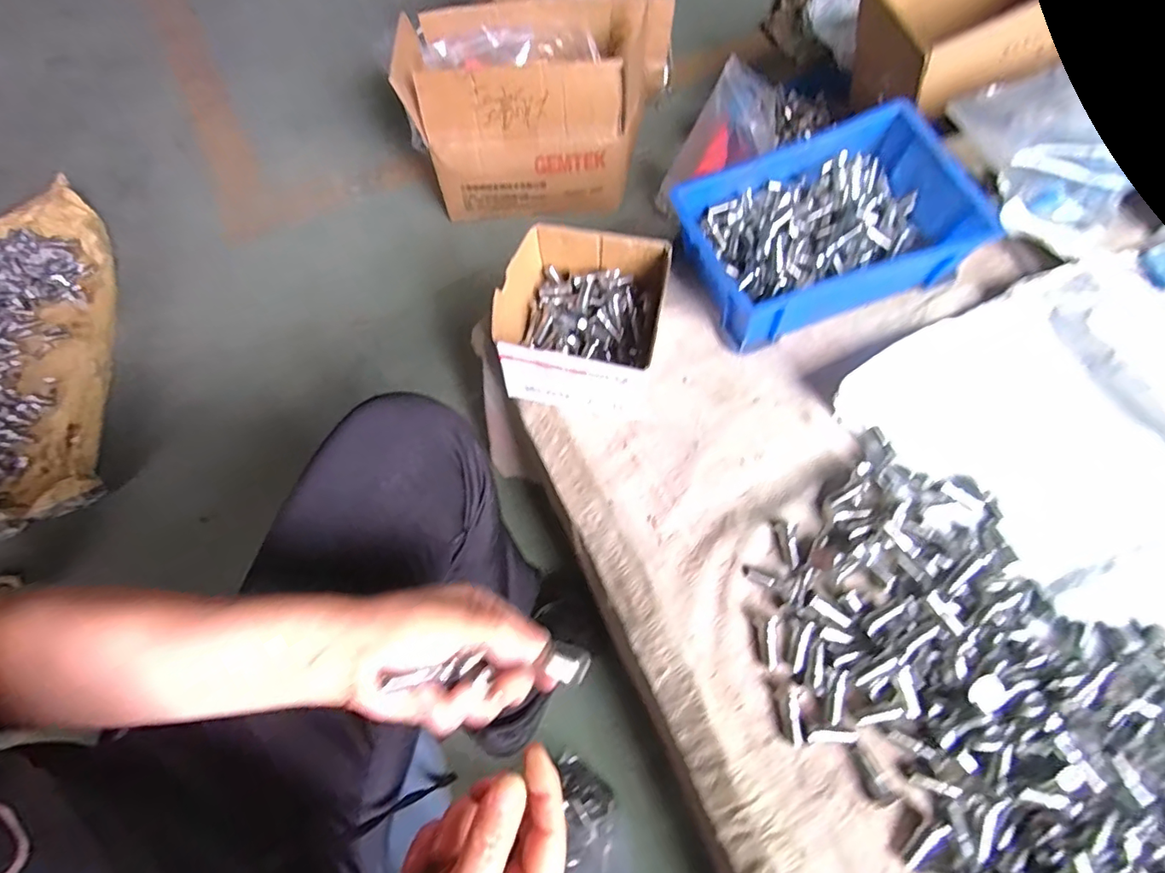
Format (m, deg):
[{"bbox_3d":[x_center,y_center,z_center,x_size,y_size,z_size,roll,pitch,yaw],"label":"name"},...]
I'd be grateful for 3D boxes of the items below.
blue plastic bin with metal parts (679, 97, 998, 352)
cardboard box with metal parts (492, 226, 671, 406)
[{"bbox_3d":[0.234,-0.200,0.526,0.250,0.102,0.170,-17,65,-5],"label":"blue plastic bin with metal parts"},{"bbox_3d":[0.001,-0.104,0.494,0.140,0.086,0.153,16,66,10],"label":"cardboard box with metal parts"}]

